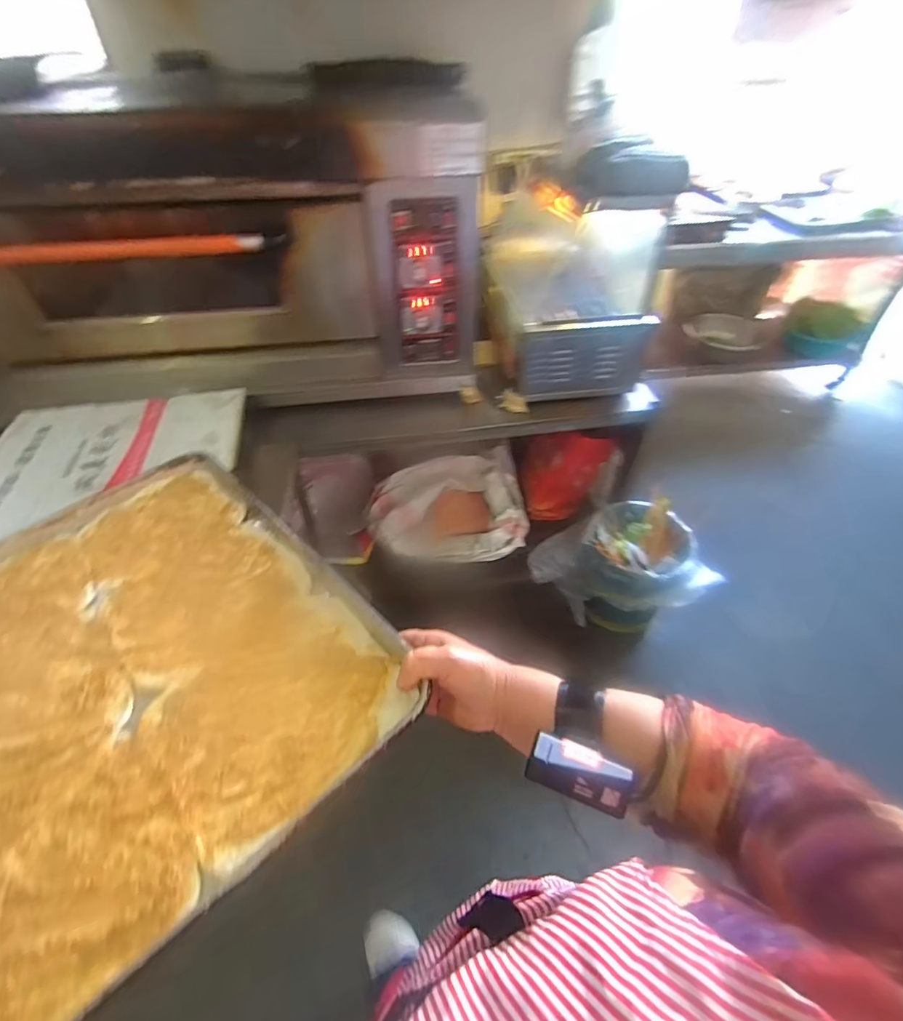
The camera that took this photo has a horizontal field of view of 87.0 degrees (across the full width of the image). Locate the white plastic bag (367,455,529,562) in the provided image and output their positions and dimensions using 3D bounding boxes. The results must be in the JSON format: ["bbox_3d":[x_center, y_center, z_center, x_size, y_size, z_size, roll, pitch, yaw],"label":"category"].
[{"bbox_3d":[-0.010,-0.002,1.555,0.509,0.251,0.235,-2,45,-2],"label":"white plastic bag"}]

